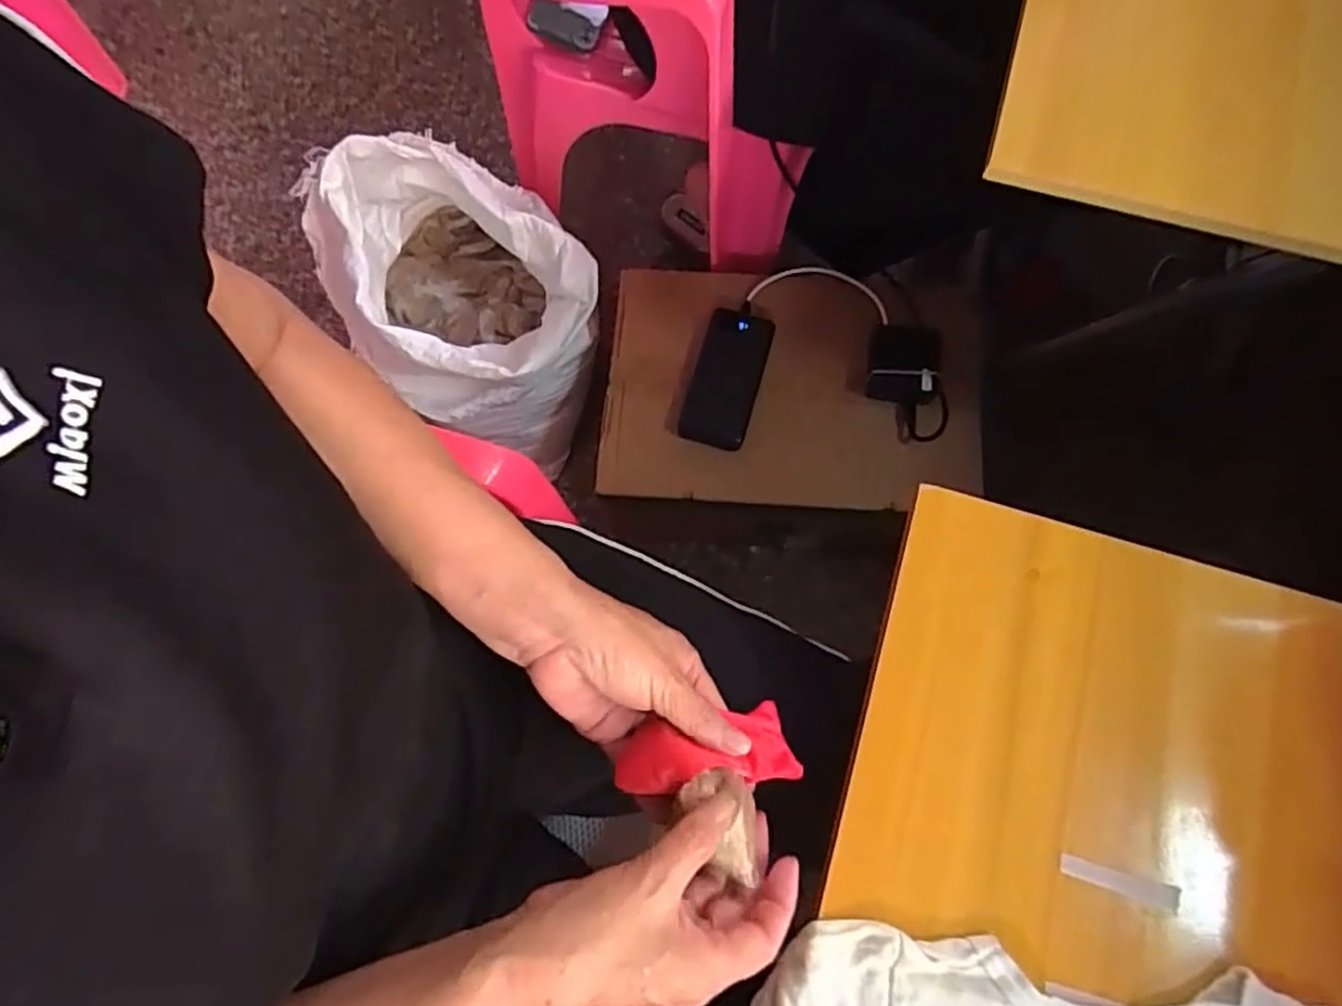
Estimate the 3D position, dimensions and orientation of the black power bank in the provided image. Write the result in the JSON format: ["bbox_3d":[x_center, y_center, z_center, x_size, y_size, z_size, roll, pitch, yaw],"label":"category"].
[{"bbox_3d":[0.061,-0.139,0.787,0.074,0.020,0.155,16,74,6],"label":"black power bank"}]

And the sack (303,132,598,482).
[{"bbox_3d":[-0.241,-0.242,0.857,0.314,0.296,0.229,33,77,10],"label":"sack"}]

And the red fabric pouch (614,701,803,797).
[{"bbox_3d":[0.018,0.133,0.381,0.093,0.024,0.037,-5,73,-9],"label":"red fabric pouch"}]

